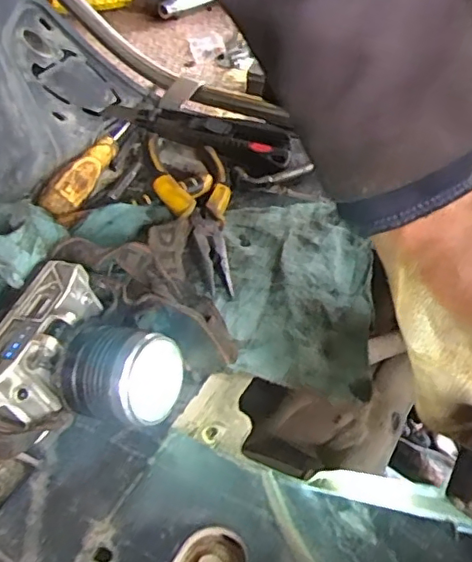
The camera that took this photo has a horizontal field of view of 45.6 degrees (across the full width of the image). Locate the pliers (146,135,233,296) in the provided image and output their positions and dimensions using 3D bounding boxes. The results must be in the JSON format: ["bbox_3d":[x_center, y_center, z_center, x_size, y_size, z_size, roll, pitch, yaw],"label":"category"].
[{"bbox_3d":[-0.026,-0.054,0.382,0.052,0.029,0.150,-10,46,-7],"label":"pliers"}]

